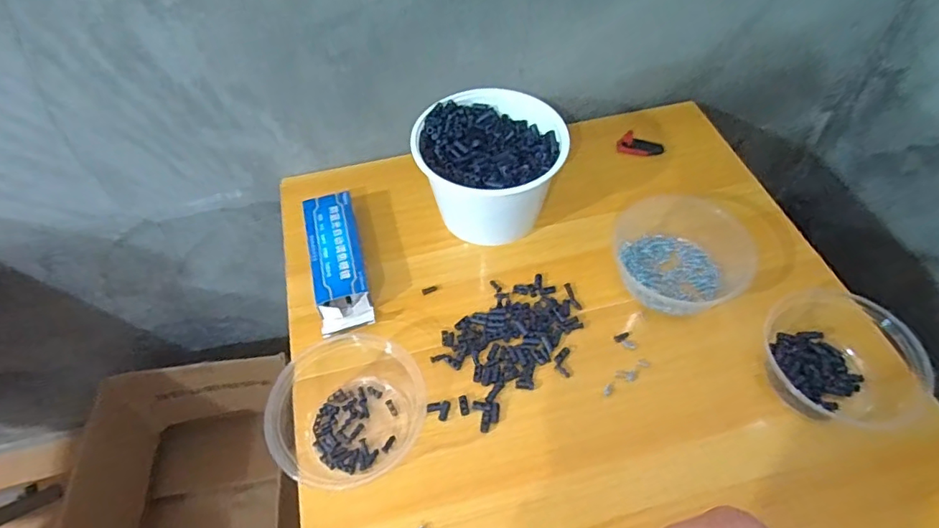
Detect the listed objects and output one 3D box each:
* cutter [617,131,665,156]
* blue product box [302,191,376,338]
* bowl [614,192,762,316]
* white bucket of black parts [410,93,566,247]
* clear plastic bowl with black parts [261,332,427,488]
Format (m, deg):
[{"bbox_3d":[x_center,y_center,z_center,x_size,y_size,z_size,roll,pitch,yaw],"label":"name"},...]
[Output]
[{"bbox_3d":[0.226,-0.156,0.714,0.058,0.016,0.027,16,55,12],"label":"cutter"},{"bbox_3d":[-0.148,-0.005,0.607,0.056,0.029,0.174,-13,54,-9],"label":"blue product box"},{"bbox_3d":[0.225,-0.014,0.581,0.135,0.053,0.144,-1,53,1],"label":"bowl"},{"bbox_3d":[0.021,-0.108,0.622,0.156,0.109,0.144,-1,53,1],"label":"white bucket of black parts"},{"bbox_3d":[-0.112,0.130,0.493,0.127,0.062,0.125,-1,53,1],"label":"clear plastic bowl with black parts"}]

